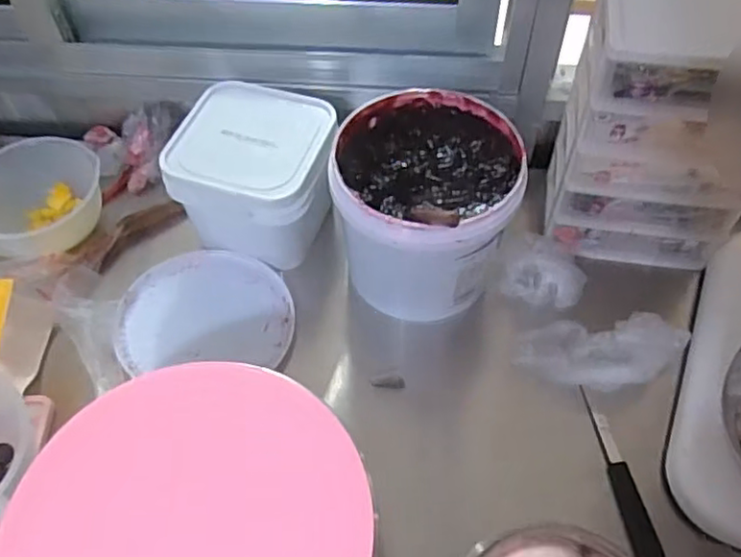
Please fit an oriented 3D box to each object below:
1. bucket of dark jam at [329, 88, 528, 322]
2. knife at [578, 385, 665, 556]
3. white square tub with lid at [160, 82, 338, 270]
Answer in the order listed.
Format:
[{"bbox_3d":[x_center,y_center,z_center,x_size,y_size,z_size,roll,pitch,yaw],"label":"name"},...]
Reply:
[{"bbox_3d":[0.062,-0.073,0.739,0.183,0.184,0.194,-1,55,1],"label":"bucket of dark jam"},{"bbox_3d":[0.246,0.193,0.653,0.025,0.014,0.179,-7,55,-4],"label":"knife"},{"bbox_3d":[-0.136,-0.122,0.790,0.177,0.124,0.175,10,56,8],"label":"white square tub with lid"}]

